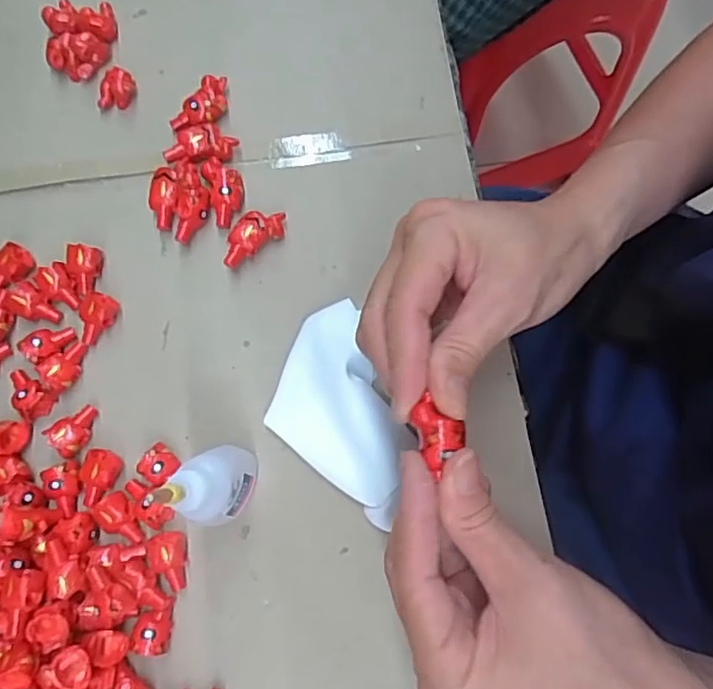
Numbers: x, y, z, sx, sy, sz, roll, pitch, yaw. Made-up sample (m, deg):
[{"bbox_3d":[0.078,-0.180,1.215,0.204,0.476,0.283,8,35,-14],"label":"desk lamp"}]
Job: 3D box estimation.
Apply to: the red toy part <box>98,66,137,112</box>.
[{"bbox_3d":[-0.132,-0.141,0.331,0.021,0.011,0.018,-10,77,-3],"label":"red toy part"}]

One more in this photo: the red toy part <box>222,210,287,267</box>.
[{"bbox_3d":[-0.054,-0.056,0.312,0.038,0.014,0.017,-38,80,-8],"label":"red toy part"}]

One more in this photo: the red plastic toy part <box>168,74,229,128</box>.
[{"bbox_3d":[-0.082,-0.130,0.325,0.020,0.011,0.037,32,79,6],"label":"red plastic toy part"}]

